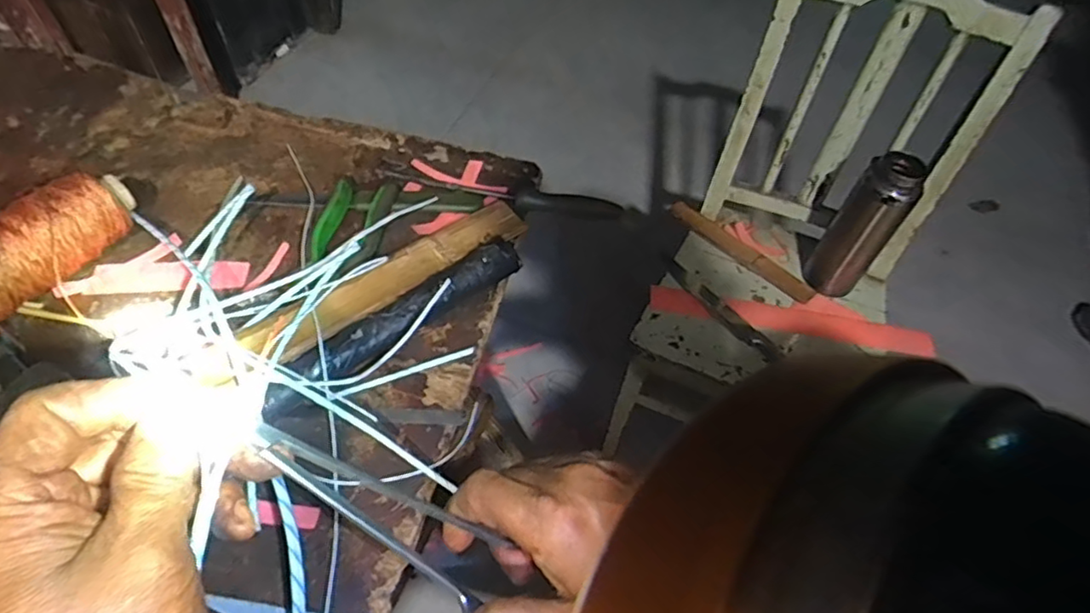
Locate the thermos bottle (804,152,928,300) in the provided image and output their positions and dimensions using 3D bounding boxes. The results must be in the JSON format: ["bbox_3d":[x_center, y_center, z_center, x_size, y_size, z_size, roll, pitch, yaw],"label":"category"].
[{"bbox_3d":[0.426,-0.105,0.827,0.068,0.242,0.082,29,57,15],"label":"thermos bottle"}]

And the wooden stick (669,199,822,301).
[{"bbox_3d":[0.289,-0.085,0.910,0.029,0.020,0.243,-36,65,-26],"label":"wooden stick"}]

